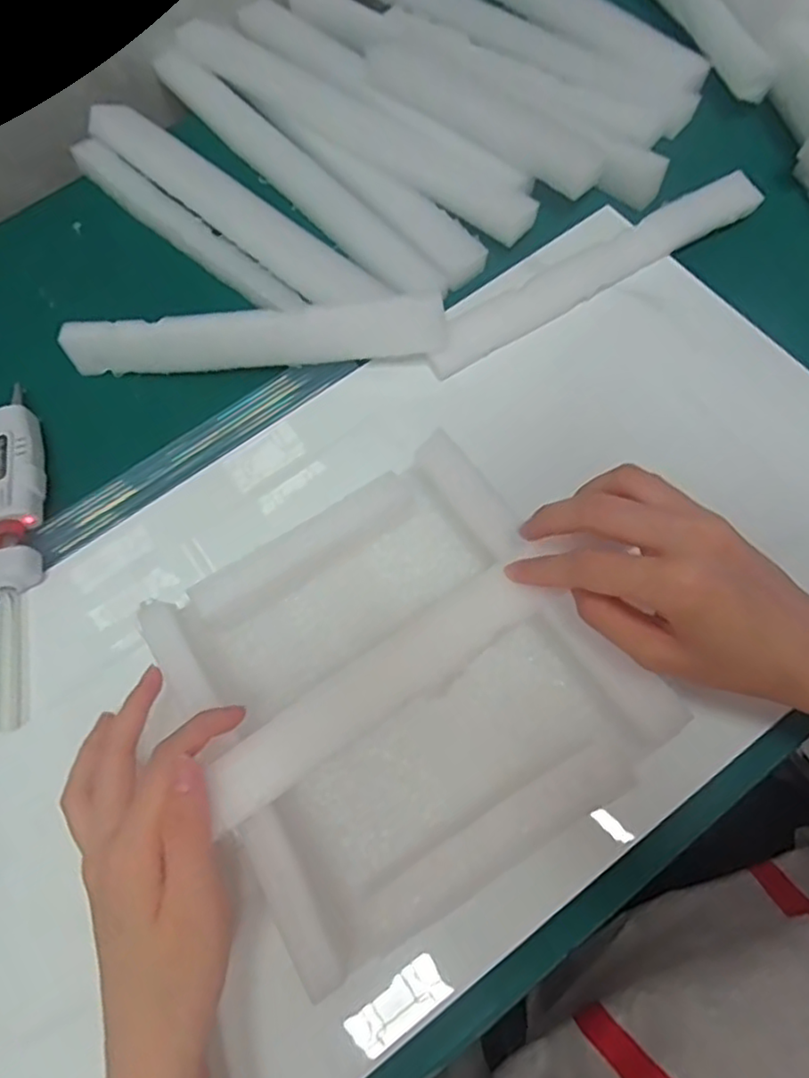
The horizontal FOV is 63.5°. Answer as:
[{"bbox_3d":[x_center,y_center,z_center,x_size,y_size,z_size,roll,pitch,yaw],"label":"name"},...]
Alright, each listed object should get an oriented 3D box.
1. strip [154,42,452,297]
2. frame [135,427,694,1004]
[{"bbox_3d":[-0.082,-0.268,0.473,0.031,0.020,0.306,-40,68,-9],"label":"strip"},{"bbox_3d":[-0.004,0.063,0.304,0.176,0.041,0.189,-31,72,-9],"label":"frame"}]

